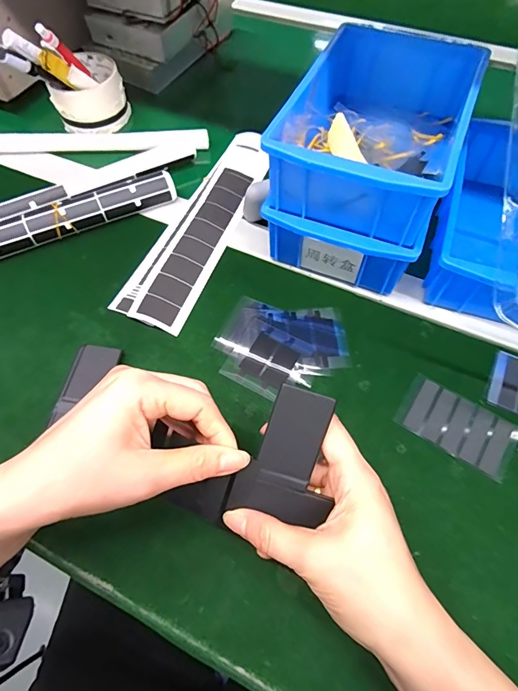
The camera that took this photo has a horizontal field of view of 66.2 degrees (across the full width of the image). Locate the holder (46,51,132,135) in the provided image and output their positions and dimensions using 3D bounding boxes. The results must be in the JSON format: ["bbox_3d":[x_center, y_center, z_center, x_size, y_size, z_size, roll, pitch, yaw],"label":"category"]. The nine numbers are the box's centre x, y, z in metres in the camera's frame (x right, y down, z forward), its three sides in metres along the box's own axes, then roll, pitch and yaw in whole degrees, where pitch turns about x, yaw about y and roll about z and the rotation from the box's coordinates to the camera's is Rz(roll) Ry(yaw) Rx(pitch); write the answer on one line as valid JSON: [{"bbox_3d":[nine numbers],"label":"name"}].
[{"bbox_3d":[-0.212,-0.314,0.496,0.087,0.048,0.094,-21,64,-9],"label":"holder"}]

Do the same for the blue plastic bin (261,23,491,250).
[{"bbox_3d":[0.100,-0.188,0.342,0.130,0.068,0.206,21,65,12],"label":"blue plastic bin"}]

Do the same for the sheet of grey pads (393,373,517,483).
[{"bbox_3d":[0.156,0.062,0.311,0.084,0.004,0.048,31,67,16],"label":"sheet of grey pads"}]

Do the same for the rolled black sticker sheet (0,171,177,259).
[{"bbox_3d":[-0.226,-0.115,0.395,0.291,0.027,0.028,-24,64,-11],"label":"rolled black sticker sheet"}]

